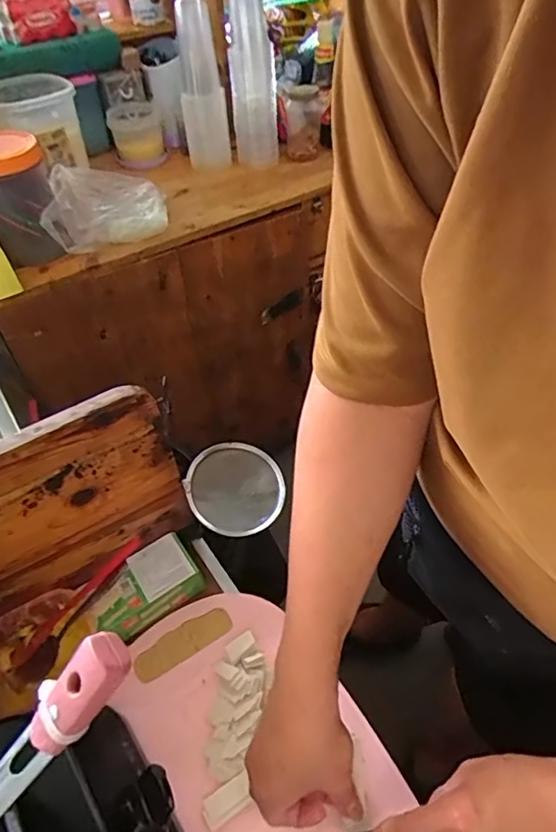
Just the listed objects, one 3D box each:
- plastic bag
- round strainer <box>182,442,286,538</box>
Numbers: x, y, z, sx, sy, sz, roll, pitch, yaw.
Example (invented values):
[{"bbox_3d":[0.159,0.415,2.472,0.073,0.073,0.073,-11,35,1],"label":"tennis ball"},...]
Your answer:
[{"bbox_3d":[-0.312,-0.390,0.942,0.203,0.092,0.163,-16,50,-12],"label":"plastic bag"},{"bbox_3d":[-0.049,0.082,0.609,0.108,0.028,0.115,-1,49,1],"label":"round strainer"}]

